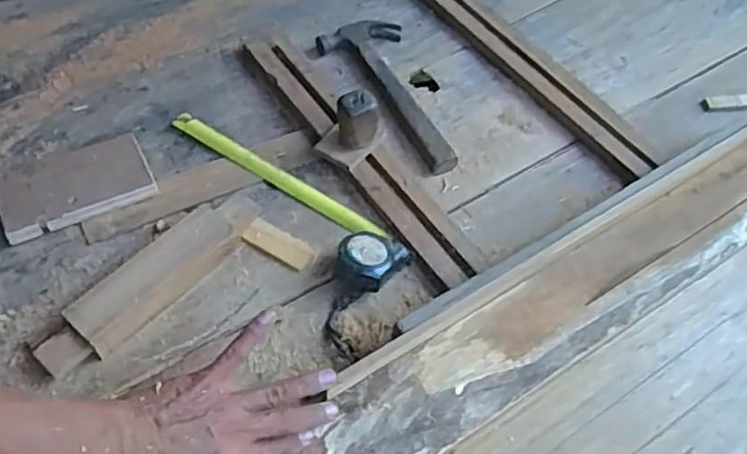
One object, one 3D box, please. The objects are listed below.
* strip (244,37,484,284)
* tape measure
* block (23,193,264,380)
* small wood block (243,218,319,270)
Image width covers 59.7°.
[{"bbox_3d":[-0.024,-0.095,0.759,0.055,0.022,0.431,-26,59,-21],"label":"strip"},{"bbox_3d":[-0.100,-0.049,0.698,0.328,0.044,0.078,40,61,22],"label":"tape measure"},{"bbox_3d":[-0.209,0.046,0.633,0.061,0.032,0.245,33,62,21],"label":"block"},{"bbox_3d":[-0.099,0.020,0.693,0.078,0.011,0.034,27,57,16],"label":"small wood block"}]

